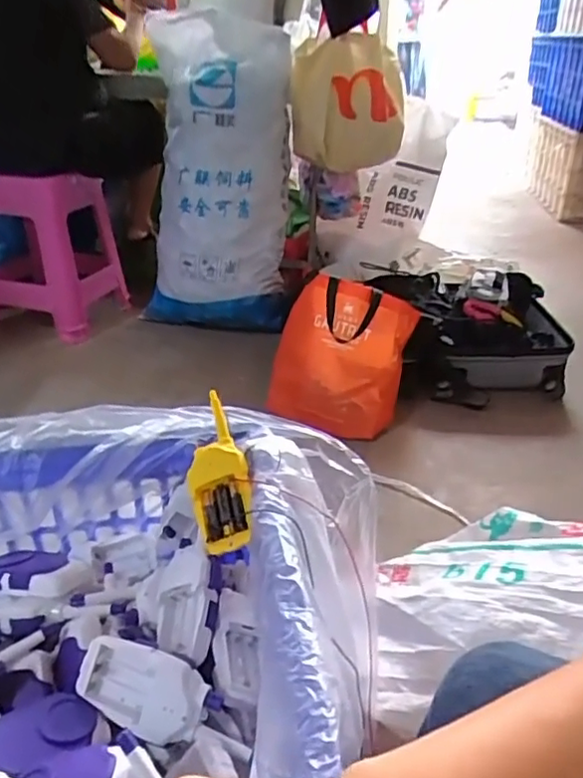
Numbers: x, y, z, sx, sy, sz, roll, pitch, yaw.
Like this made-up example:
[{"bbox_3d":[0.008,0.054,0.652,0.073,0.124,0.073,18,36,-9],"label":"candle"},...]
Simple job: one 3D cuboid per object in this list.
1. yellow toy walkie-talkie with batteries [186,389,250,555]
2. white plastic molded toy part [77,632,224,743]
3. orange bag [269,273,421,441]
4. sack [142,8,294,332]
[{"bbox_3d":[-0.075,0.084,0.607,0.065,0.028,0.159,-31,61,9],"label":"yellow toy walkie-talkie with batteries"},{"bbox_3d":[-0.118,0.248,0.501,0.116,0.036,0.062,14,77,16],"label":"white plastic molded toy part"},{"bbox_3d":[0.118,-0.073,1.370,0.319,0.315,0.224,4,30,7],"label":"orange bag"},{"bbox_3d":[-0.224,-0.640,1.821,0.435,0.899,0.354,0,2,0],"label":"sack"}]

